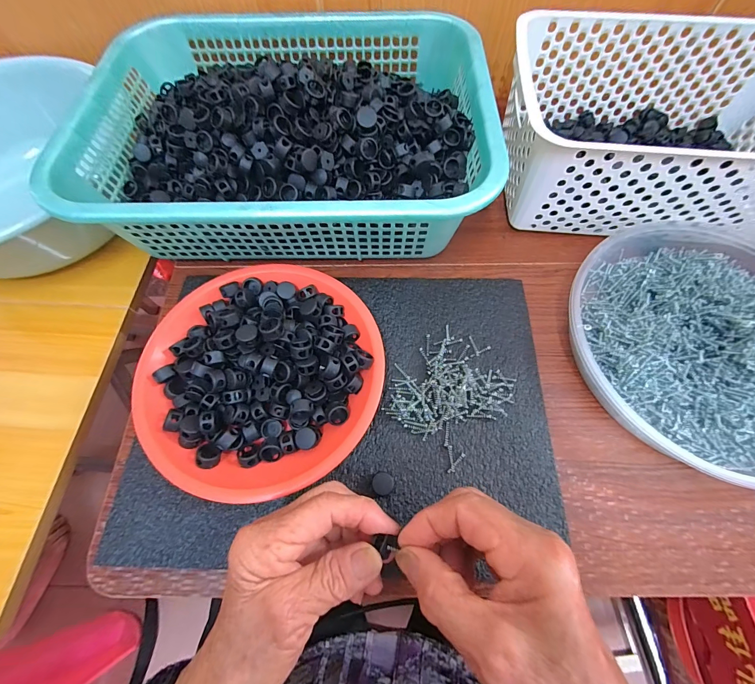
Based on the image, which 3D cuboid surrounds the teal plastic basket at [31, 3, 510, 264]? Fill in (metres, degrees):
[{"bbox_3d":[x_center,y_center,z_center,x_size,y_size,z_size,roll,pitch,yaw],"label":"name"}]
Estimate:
[{"bbox_3d":[-0.087,-0.223,0.346,0.381,0.093,0.297,0,67,1],"label":"teal plastic basket"}]

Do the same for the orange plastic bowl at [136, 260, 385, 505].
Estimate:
[{"bbox_3d":[-0.093,0.018,0.271,0.183,0.043,0.193,-1,67,1],"label":"orange plastic bowl"}]

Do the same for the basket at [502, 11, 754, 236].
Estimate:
[{"bbox_3d":[0.283,-0.215,0.336,0.291,0.099,0.196,6,68,4],"label":"basket"}]

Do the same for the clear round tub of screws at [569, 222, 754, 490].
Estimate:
[{"bbox_3d":[0.287,-0.011,0.292,0.227,0.046,0.235,-1,67,1],"label":"clear round tub of screws"}]

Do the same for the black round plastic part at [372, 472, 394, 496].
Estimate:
[{"bbox_3d":[0.004,0.108,0.253,0.015,0.012,0.015,11,68,6],"label":"black round plastic part"}]

